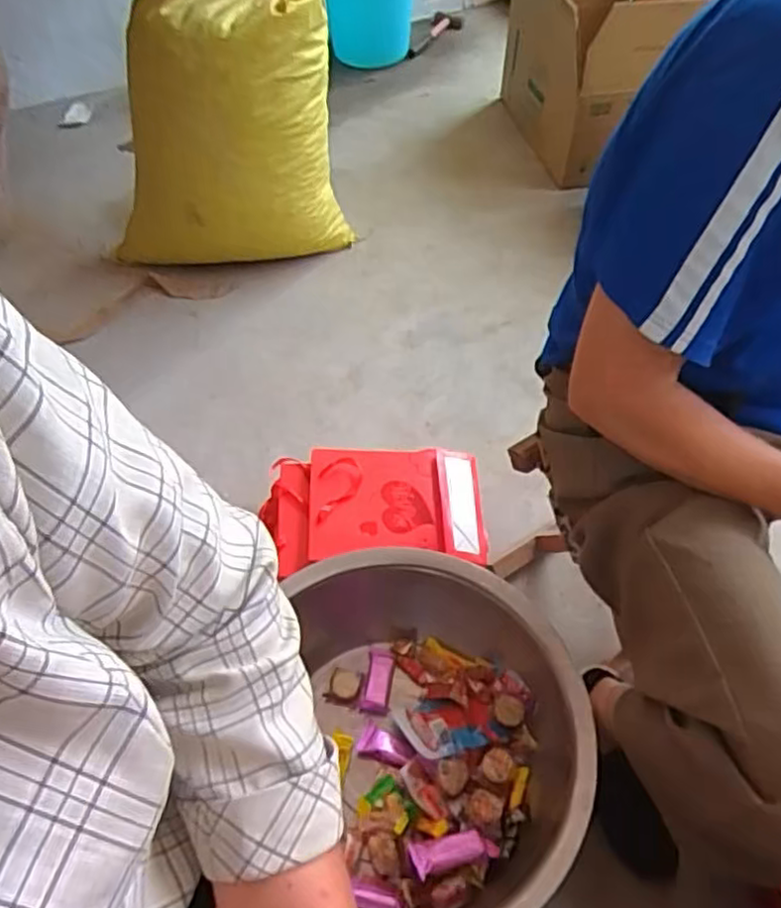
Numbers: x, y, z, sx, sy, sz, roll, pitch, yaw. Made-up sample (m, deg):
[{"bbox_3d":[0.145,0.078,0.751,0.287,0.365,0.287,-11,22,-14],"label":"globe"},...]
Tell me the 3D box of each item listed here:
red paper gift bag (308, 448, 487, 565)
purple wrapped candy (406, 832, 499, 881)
[{"bbox_3d":[0.011,0.076,1.024,0.267,0.033,0.182,0,60,-7],"label":"red paper gift bag"},{"bbox_3d":[0.073,0.459,0.775,0.098,0.022,0.036,-12,53,-9],"label":"purple wrapped candy"}]

